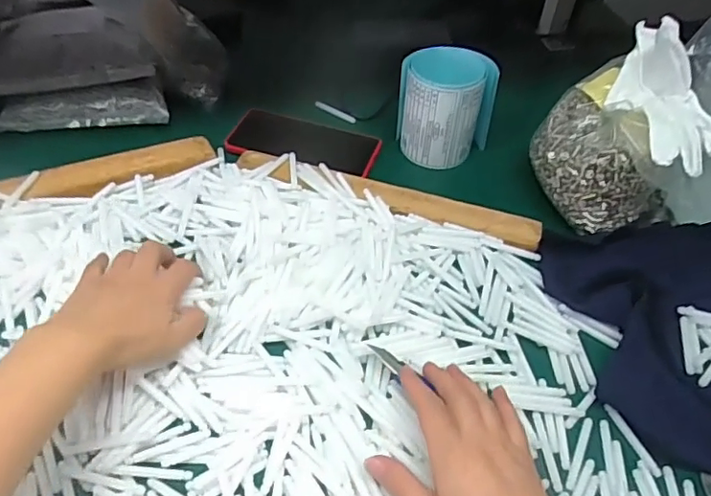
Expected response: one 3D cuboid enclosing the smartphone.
[{"bbox_3d":[-0.057,-0.114,0.626,0.160,0.016,0.065,14,50,8],"label":"smartphone"}]

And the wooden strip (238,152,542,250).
[{"bbox_3d":[0.030,-0.058,0.572,0.311,0.012,0.043,15,50,9],"label":"wooden strip"}]

